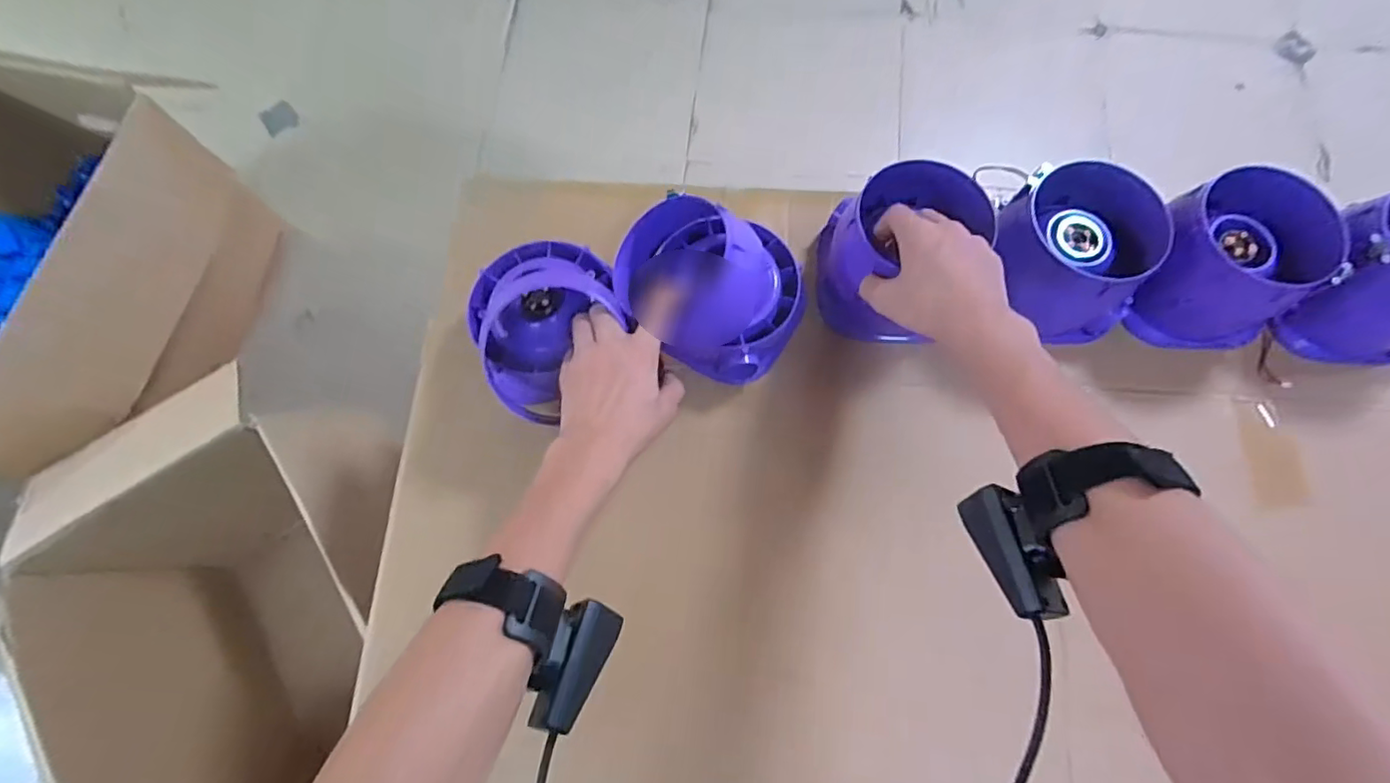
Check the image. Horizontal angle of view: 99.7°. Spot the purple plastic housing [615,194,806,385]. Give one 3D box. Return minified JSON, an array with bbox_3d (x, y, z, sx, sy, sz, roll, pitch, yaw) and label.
[{"bbox_3d":[0.017,-0.092,0.501,0.149,0.104,0.125,23,75,7],"label":"purple plastic housing"}]

